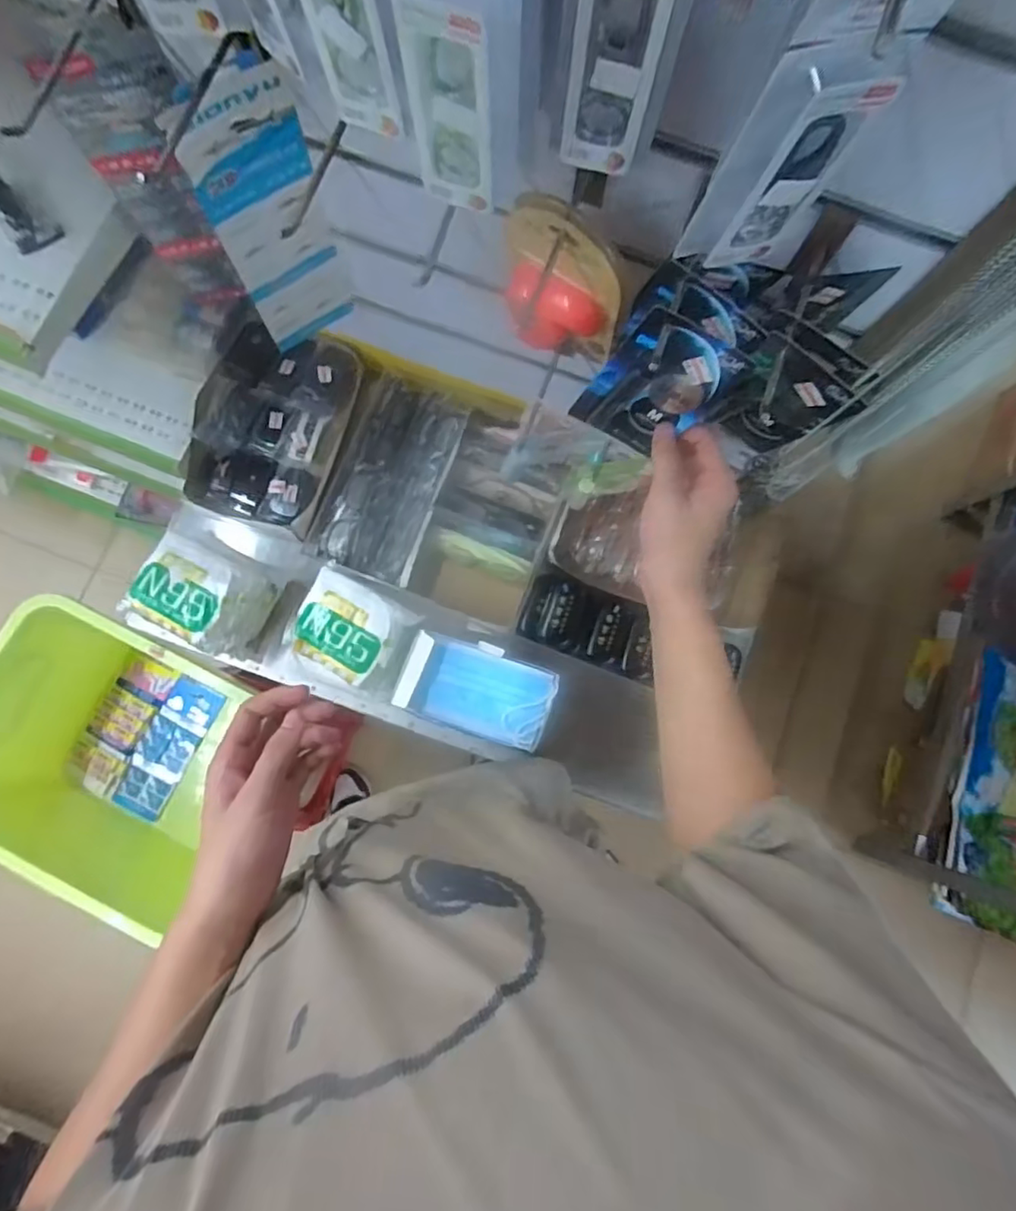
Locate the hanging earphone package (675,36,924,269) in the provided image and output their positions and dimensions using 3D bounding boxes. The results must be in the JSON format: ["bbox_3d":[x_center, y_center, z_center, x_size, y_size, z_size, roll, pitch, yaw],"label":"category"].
[{"bbox_3d":[0.127,-0.209,0.290,0.050,0.112,0.026,-12,87,-9],"label":"hanging earphone package"}]

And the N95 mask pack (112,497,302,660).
[{"bbox_3d":[-0.369,-0.035,0.744,0.154,0.090,0.163,20,81,2],"label":"N95 mask pack"}]

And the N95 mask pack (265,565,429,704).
[{"bbox_3d":[-0.202,0.038,0.770,0.158,0.067,0.142,23,81,2],"label":"N95 mask pack"}]

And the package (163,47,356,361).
[{"bbox_3d":[-0.211,-0.341,0.548,0.100,0.275,0.026,-32,83,-6],"label":"package"}]

